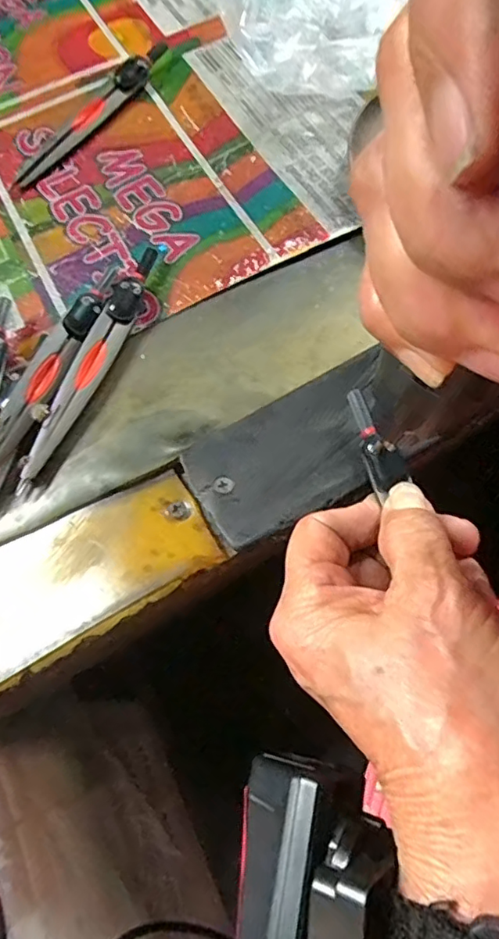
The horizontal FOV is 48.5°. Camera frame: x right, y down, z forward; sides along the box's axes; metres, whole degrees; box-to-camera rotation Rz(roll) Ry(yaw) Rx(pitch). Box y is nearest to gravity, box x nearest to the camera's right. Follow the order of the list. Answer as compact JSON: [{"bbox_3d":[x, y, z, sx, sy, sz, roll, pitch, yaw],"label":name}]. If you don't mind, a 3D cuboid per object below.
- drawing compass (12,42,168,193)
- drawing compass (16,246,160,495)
[{"bbox_3d":[-0.088,-0.203,0.315,0.017,0.012,0.125,34,73,15],"label":"drawing compass"},{"bbox_3d":[-0.070,-0.049,0.250,0.014,0.012,0.127,21,70,11],"label":"drawing compass"}]

